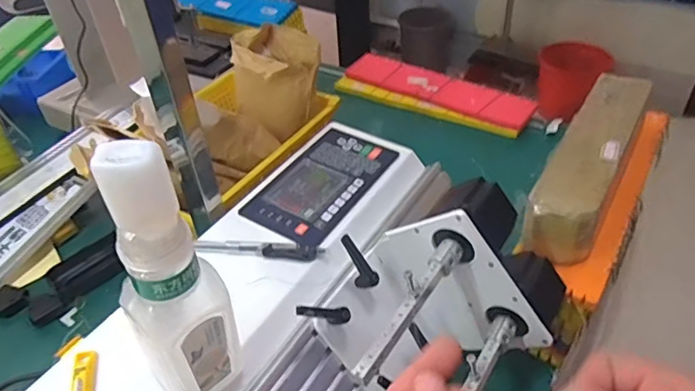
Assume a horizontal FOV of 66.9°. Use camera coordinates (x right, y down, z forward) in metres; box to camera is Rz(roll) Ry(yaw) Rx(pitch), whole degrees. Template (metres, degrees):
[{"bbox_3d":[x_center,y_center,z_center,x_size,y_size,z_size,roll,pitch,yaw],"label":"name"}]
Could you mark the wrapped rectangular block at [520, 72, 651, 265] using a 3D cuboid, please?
[{"bbox_3d":[0.260,-0.041,0.558,0.067,0.056,0.269,21,48,25],"label":"wrapped rectangular block"}]

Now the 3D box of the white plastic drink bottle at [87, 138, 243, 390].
[{"bbox_3d":[-0.112,0.057,0.329,0.060,0.206,0.046,-32,49,-27],"label":"white plastic drink bottle"}]

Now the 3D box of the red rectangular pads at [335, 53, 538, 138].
[{"bbox_3d":[0.147,-0.182,0.927,0.357,0.033,0.096,23,48,27],"label":"red rectangular pads"}]

